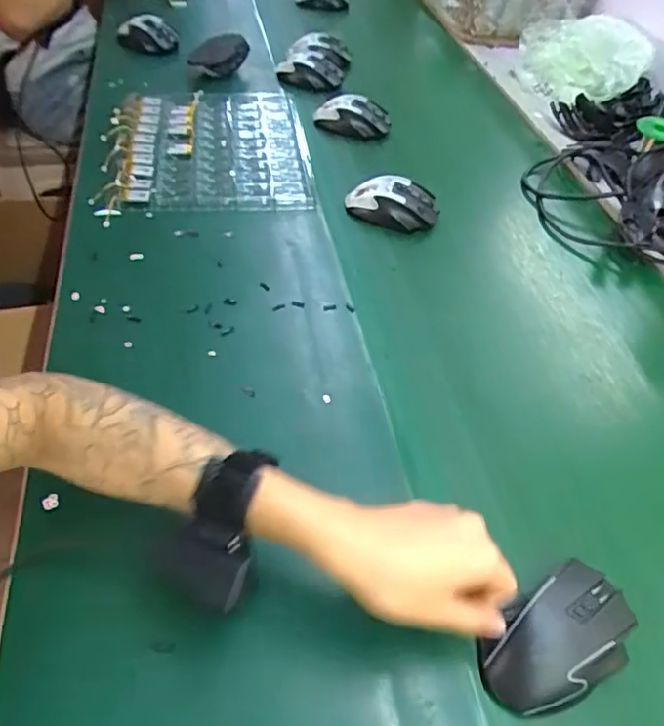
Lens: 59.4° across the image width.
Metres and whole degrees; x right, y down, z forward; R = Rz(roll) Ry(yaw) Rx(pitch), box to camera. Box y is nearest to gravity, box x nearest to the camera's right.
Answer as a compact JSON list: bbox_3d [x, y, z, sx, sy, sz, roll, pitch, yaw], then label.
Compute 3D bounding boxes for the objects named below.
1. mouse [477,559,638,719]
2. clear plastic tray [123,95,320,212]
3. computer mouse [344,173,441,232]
[{"bbox_3d":[0.154,0.184,0.394,0.113,0.036,0.069,-21,53,-24],"label":"mouse"},{"bbox_3d":[-0.159,-0.304,0.815,0.243,0.028,0.305,-1,48,-8],"label":"clear plastic tray"},{"bbox_3d":[0.077,-0.204,0.745,0.118,0.045,0.059,12,47,4],"label":"computer mouse"}]

